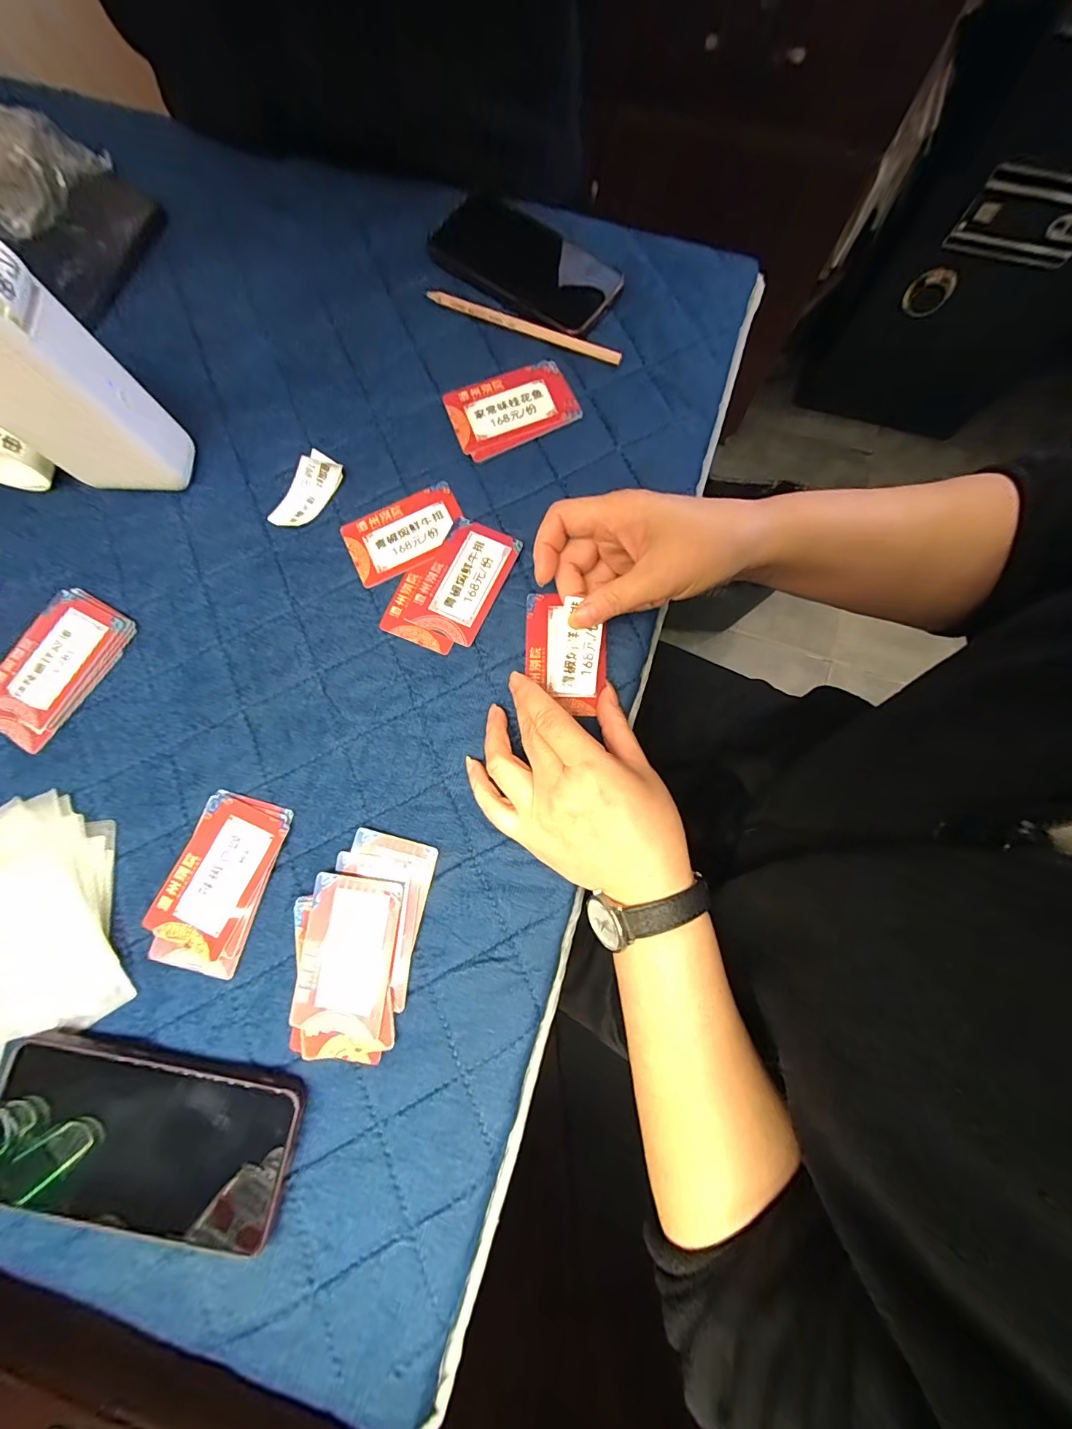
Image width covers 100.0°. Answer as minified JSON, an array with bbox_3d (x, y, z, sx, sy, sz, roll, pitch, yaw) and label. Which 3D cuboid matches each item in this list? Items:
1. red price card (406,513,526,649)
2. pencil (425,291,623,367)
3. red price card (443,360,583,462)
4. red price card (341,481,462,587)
[{"bbox_3d":[-0.051,-0.094,0.314,0.053,0.006,0.084,25,80,6],"label":"red price card"},{"bbox_3d":[-0.010,-0.302,0.350,0.160,0.009,0.009,23,80,5],"label":"pencil"},{"bbox_3d":[-0.018,-0.229,0.337,0.091,0.008,0.058,-22,79,-4],"label":"red price card"},{"bbox_3d":[-0.093,-0.130,0.323,0.084,0.004,0.052,-24,79,-4],"label":"red price card"}]

